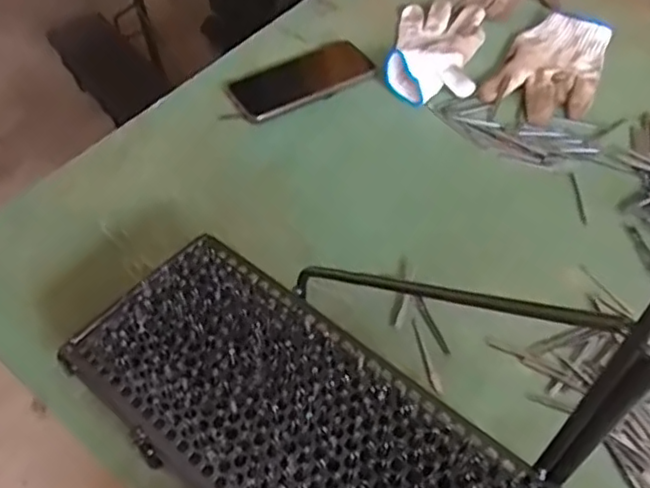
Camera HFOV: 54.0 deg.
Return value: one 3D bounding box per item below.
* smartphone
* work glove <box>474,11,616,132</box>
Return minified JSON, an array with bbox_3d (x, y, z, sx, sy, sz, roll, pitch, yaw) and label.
[{"bbox_3d":[-0.027,-0.188,0.722,0.163,0.012,0.075,-25,56,-15],"label":"smartphone"},{"bbox_3d":[0.257,-0.200,0.720,0.108,0.019,0.180,25,59,21],"label":"work glove"}]

